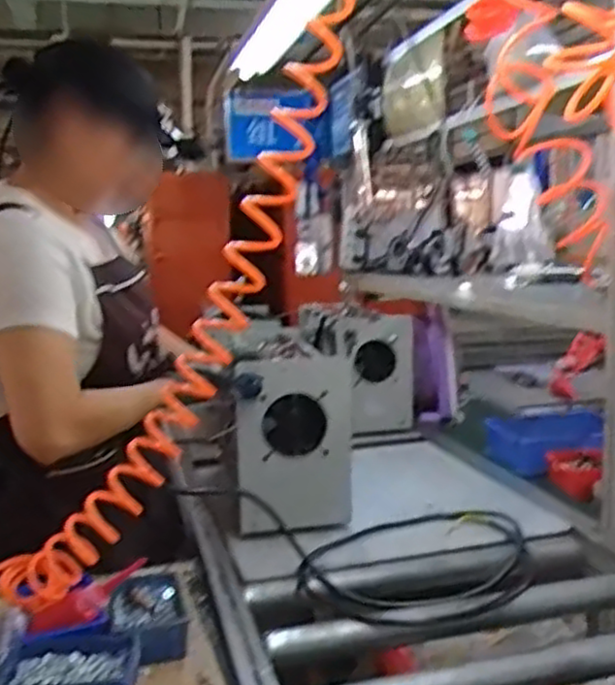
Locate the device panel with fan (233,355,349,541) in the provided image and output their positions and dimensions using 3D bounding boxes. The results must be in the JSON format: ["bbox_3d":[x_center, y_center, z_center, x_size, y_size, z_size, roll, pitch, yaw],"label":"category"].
[{"bbox_3d":[-0.022,0.192,1.292,0.212,0.310,0.036,-5,8,-17],"label":"device panel with fan"}]

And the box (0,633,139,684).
[{"bbox_3d":[-0.257,0.365,0.796,0.145,0.048,0.092,-3,8,-3],"label":"box"}]

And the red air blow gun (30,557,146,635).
[{"bbox_3d":[-0.252,0.303,0.871,0.142,0.036,0.031,-30,14,-10],"label":"red air blow gun"}]

